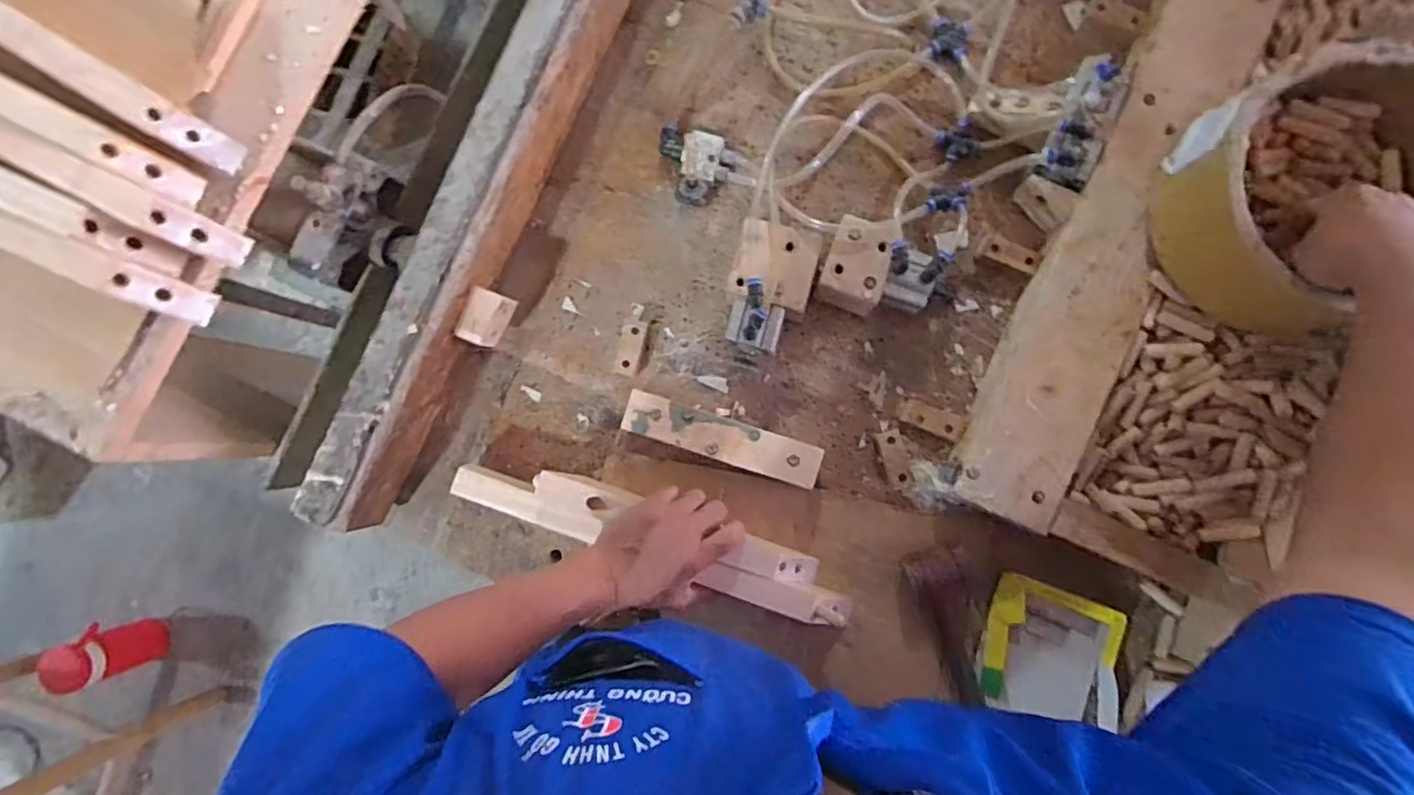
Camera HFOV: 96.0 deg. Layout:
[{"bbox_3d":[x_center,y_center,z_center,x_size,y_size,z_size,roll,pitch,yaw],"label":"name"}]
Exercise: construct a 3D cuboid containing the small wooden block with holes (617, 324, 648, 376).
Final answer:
[{"bbox_3d":[-0.084,-0.054,0.713,0.026,0.018,0.059,10,88,6],"label":"small wooden block with holes"}]

